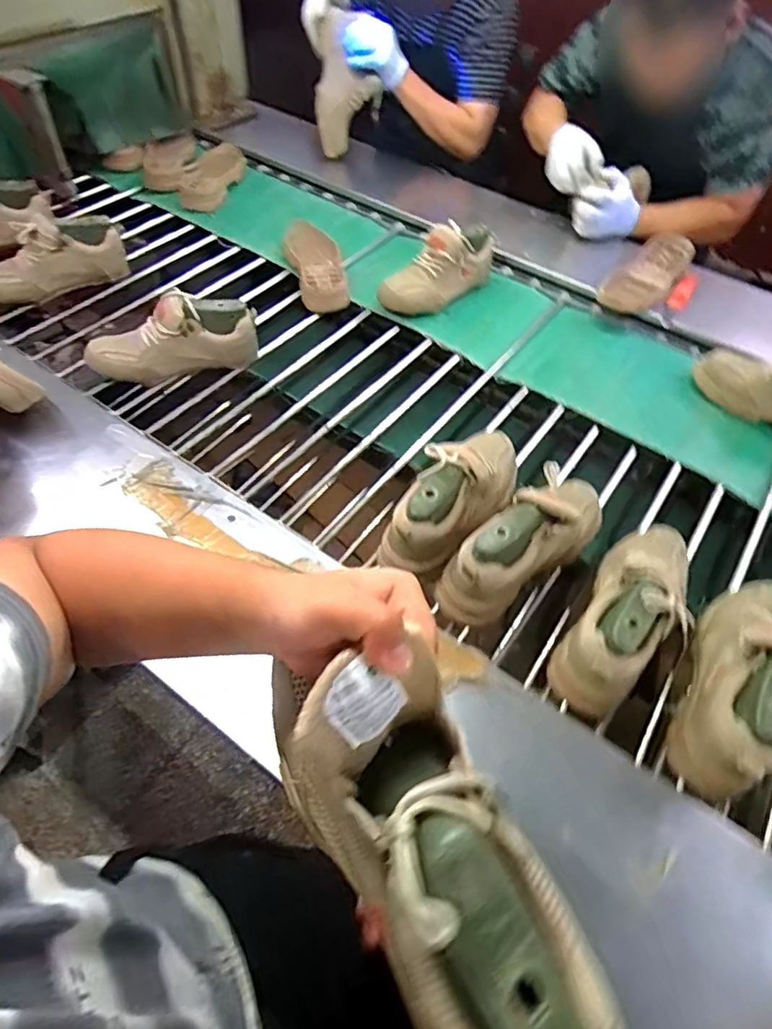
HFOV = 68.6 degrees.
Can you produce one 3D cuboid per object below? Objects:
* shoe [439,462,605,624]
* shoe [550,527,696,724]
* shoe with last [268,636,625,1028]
[{"bbox_3d":[0.185,0.024,0.743,0.286,0.112,0.093,-32,61,-21],"label":"shoe"},{"bbox_3d":[0.301,0.101,0.683,0.099,0.123,0.291,29,59,18],"label":"shoe"},{"bbox_3d":[0.024,0.164,0.269,0.087,0.112,0.204,-29,57,-20],"label":"shoe with last"}]

